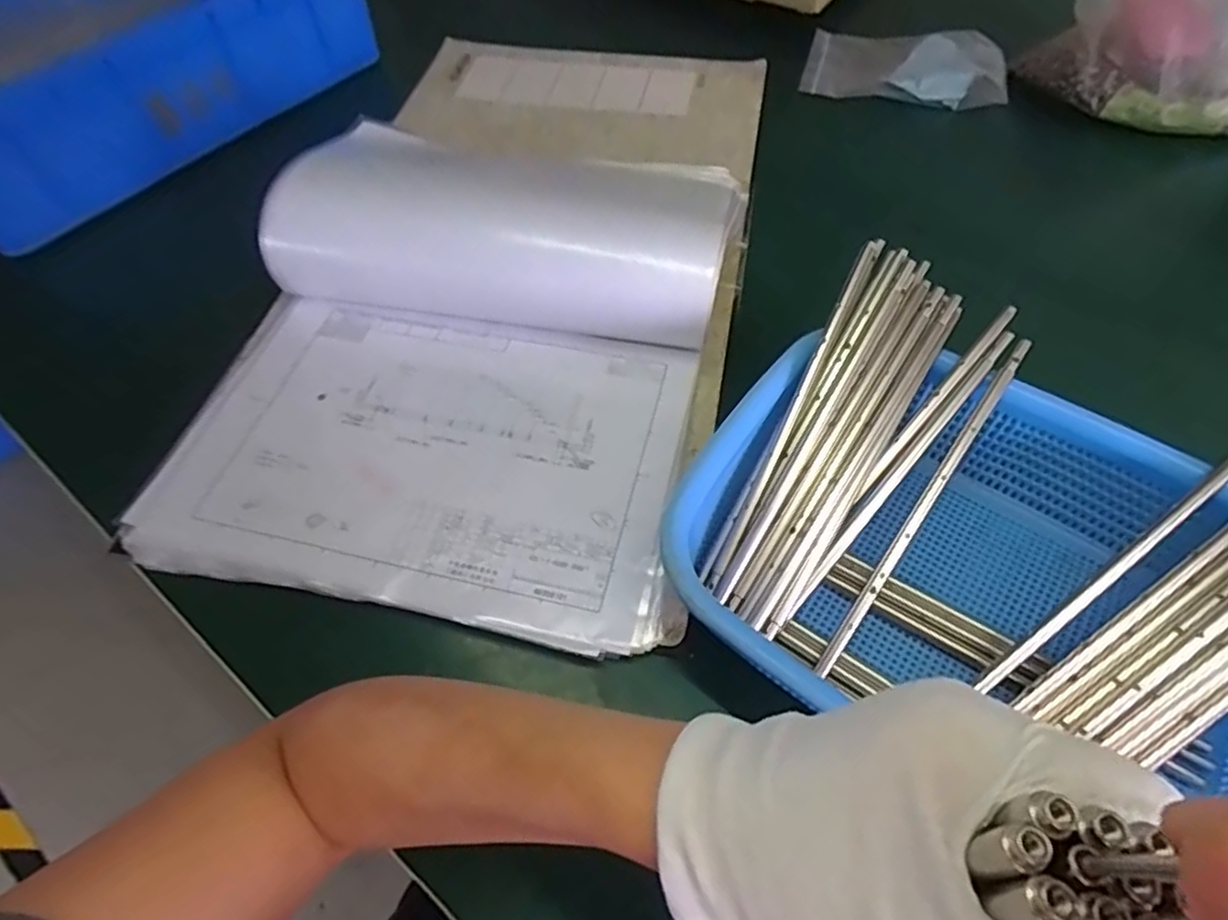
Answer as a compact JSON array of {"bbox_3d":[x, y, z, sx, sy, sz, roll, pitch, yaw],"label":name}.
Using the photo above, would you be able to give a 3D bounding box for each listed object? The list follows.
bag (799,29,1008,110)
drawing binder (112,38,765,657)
[{"bbox_3d":[0.282,-0.386,0.647,0.180,0.026,0.109,9,59,7],"label":"bag"},{"bbox_3d":[-0.069,-0.179,0.496,0.326,0.076,0.596,9,59,7],"label":"drawing binder"}]

